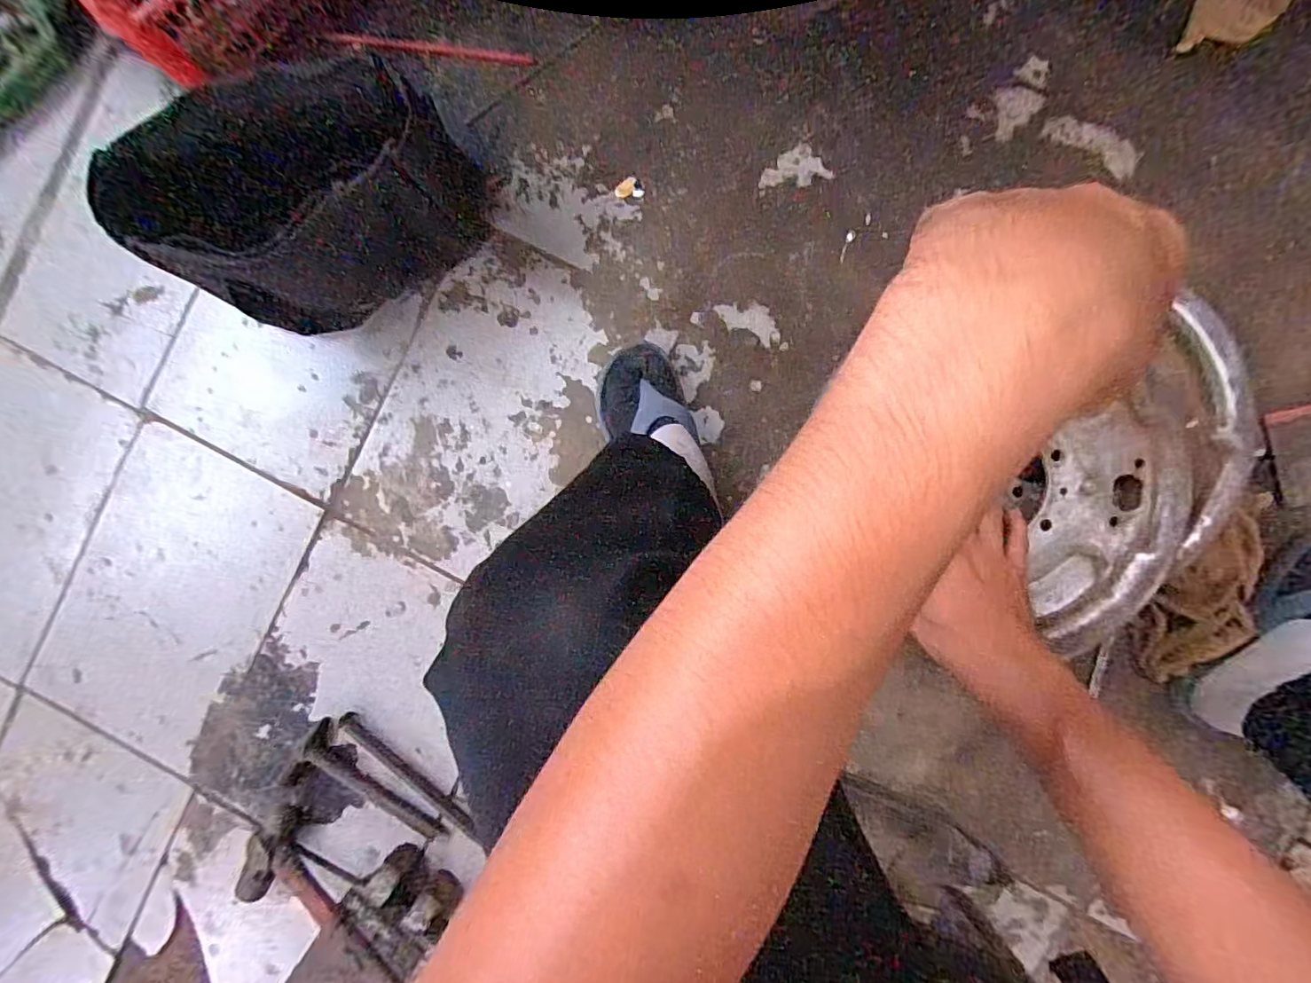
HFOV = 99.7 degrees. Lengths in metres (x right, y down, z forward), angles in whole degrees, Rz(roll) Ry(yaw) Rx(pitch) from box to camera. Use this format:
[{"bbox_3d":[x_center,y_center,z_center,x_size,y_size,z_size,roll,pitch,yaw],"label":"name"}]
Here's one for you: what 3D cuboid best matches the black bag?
[{"bbox_3d":[-0.386,-0.345,0.602,0.315,0.198,0.249,-37,89,5],"label":"black bag"}]

